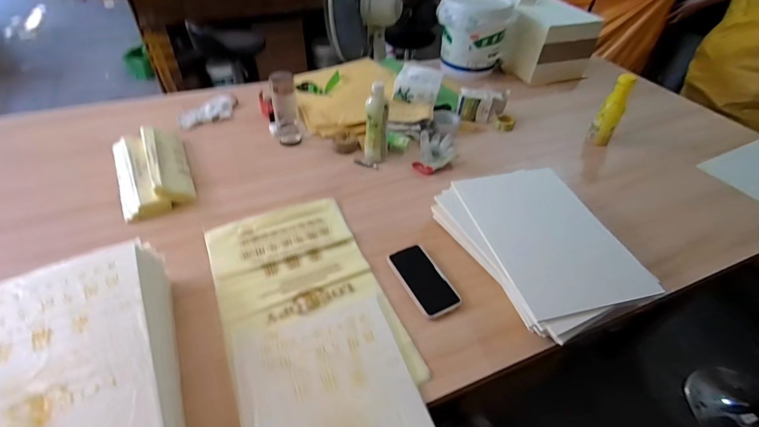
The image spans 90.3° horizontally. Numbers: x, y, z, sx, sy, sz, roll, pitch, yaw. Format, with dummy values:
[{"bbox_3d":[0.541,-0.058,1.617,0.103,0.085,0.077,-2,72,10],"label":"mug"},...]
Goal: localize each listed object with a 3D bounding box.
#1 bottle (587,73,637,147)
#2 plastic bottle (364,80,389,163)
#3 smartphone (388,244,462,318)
[{"bbox_3d":[0.669,-0.291,1.097,0.066,0.223,0.066,28,50,24],"label":"bottle"},{"bbox_3d":[-0.007,-0.231,0.976,0.062,0.190,0.055,-1,44,-4],"label":"plastic bottle"},{"bbox_3d":[0.086,0.127,0.736,0.083,0.013,0.154,-19,48,-20],"label":"smartphone"}]

